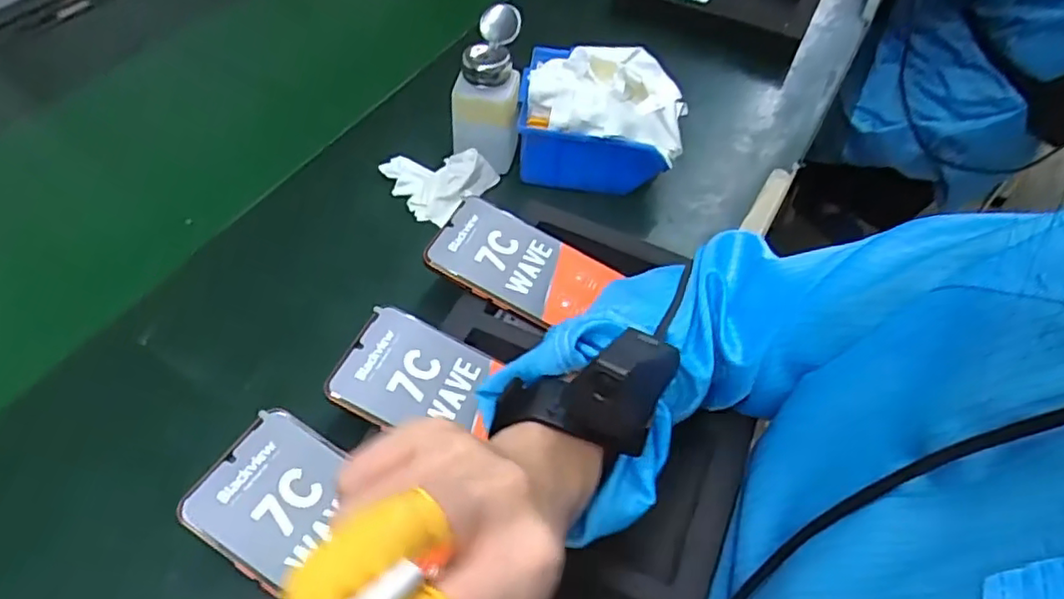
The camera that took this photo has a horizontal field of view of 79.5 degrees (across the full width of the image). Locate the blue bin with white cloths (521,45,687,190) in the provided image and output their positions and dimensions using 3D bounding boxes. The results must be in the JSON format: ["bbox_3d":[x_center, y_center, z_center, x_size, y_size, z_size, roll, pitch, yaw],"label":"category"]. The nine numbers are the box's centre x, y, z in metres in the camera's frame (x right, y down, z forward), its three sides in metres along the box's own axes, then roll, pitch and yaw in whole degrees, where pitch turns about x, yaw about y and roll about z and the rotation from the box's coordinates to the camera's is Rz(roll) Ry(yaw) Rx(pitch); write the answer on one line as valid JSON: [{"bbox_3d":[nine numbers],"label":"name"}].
[{"bbox_3d":[0.064,-0.169,0.578,0.142,0.091,0.118,7,53,4],"label":"blue bin with white cloths"}]

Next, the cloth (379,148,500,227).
[{"bbox_3d":[-0.084,-0.112,0.572,0.081,0.029,0.099,-38,62,-26],"label":"cloth"}]

